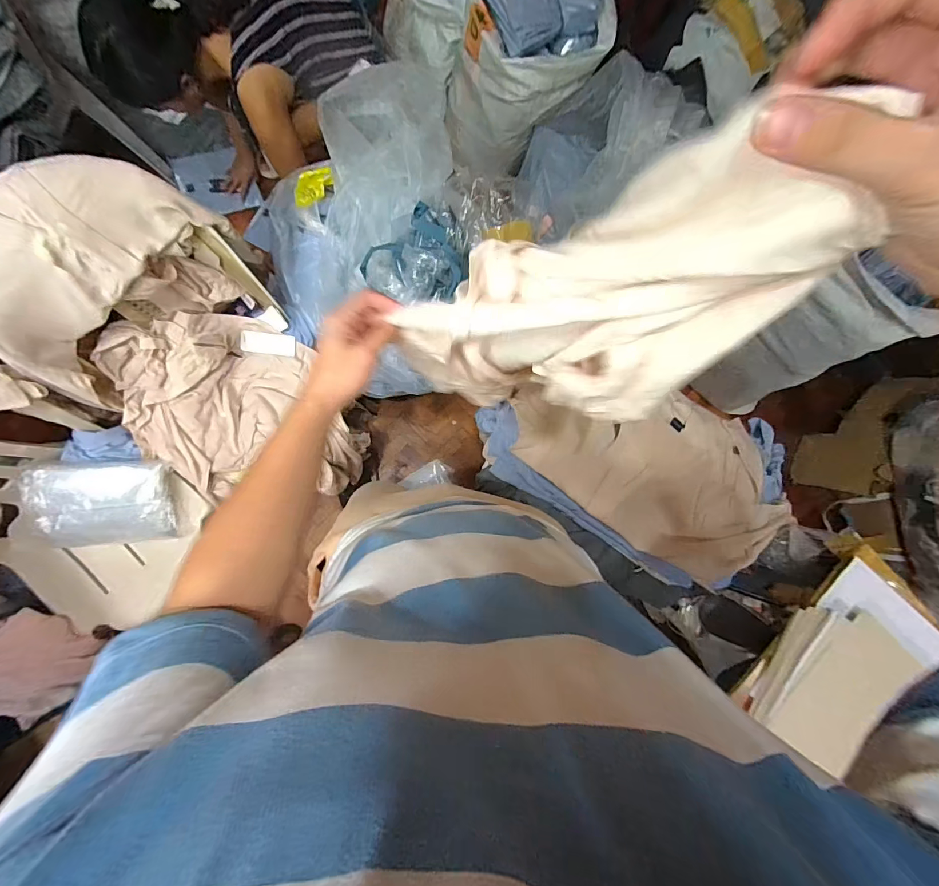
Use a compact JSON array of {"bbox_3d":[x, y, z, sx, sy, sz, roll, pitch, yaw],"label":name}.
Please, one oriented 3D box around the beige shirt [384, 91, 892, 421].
[{"bbox_3d":[0.077,-0.088,0.296,0.104,0.298,0.123,3,84,-43],"label":"beige shirt"}]

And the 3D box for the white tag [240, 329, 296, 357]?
[{"bbox_3d":[-0.482,-0.239,0.978,0.116,0.008,0.052,0,111,-35],"label":"white tag"}]

